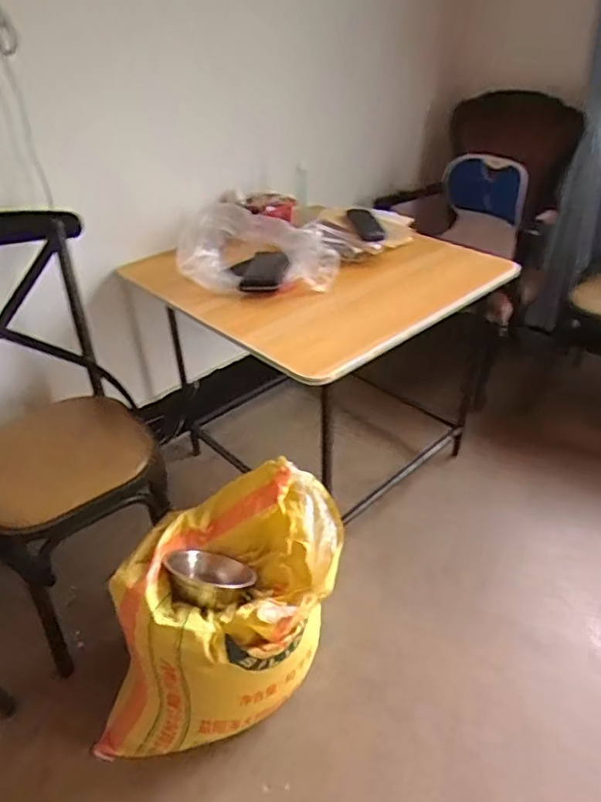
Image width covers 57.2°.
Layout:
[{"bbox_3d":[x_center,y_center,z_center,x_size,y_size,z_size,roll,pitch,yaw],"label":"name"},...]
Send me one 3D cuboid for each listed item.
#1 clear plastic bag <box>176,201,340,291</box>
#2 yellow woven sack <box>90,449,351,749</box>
[{"bbox_3d":[-0.113,-0.364,1.363,0.379,0.170,0.196,11,38,18],"label":"clear plastic bag"},{"bbox_3d":[-0.160,0.435,1.140,0.490,0.406,0.357,-3,35,-1],"label":"yellow woven sack"}]

